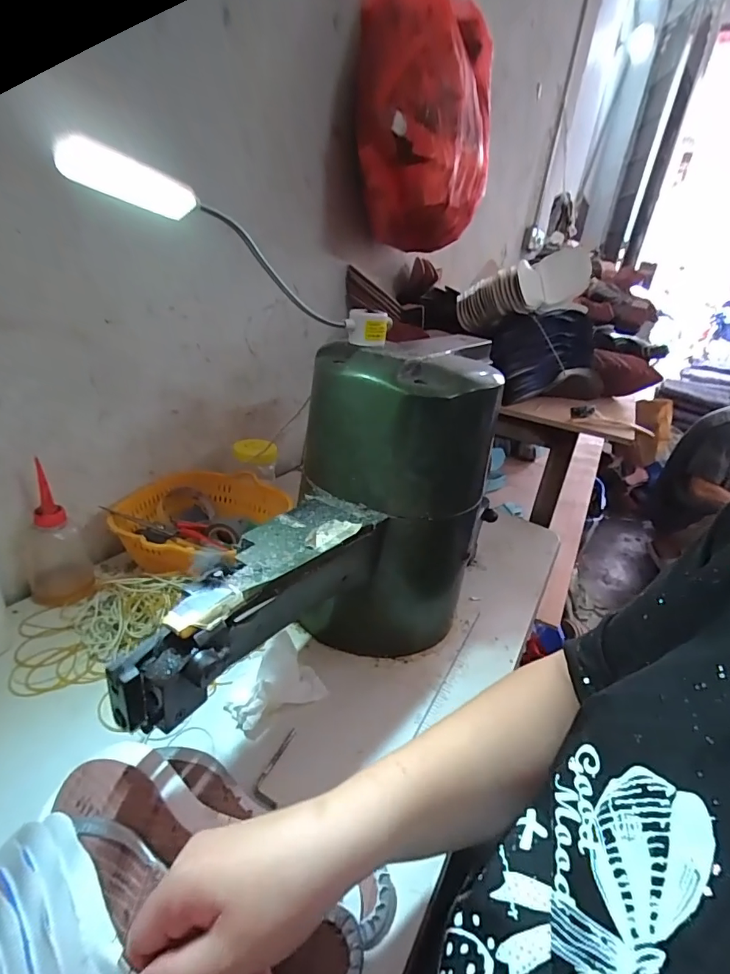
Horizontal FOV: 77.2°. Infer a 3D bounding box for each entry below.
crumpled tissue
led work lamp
[{"bbox_3d":[-0.095,0.200,0.466,0.072,0.032,0.091,28,33,37],"label":"crumpled tissue"},{"bbox_3d":[-0.080,-0.184,0.380,0.044,0.039,0.307,26,8,34],"label":"led work lamp"}]

